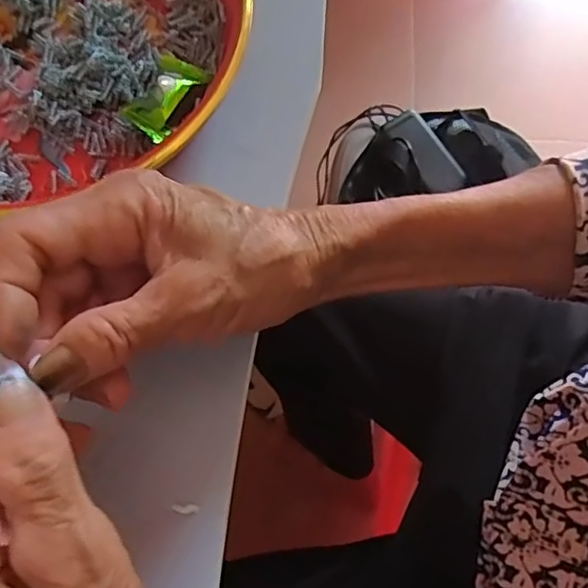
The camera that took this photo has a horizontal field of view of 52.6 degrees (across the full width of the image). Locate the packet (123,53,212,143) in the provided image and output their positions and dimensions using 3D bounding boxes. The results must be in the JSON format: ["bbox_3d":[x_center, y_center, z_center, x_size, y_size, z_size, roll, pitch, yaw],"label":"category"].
[{"bbox_3d":[-0.063,-0.098,0.291,0.025,0.013,0.050,21,72,8],"label":"packet"}]

